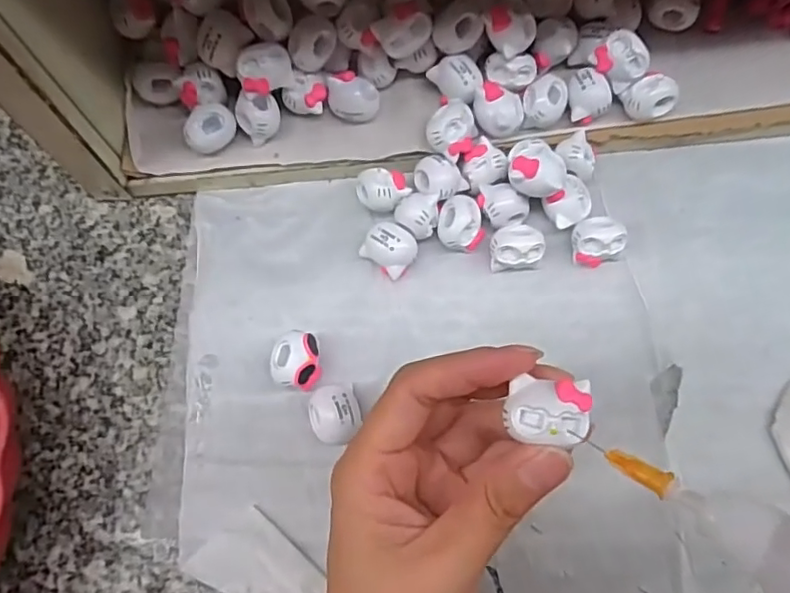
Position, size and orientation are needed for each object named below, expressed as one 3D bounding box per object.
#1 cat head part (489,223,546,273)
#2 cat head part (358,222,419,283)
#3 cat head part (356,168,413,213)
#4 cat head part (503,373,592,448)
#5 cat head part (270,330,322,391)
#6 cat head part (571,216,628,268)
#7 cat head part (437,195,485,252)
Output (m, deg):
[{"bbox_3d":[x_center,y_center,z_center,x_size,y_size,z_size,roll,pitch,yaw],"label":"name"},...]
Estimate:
[{"bbox_3d":[0.057,-0.023,0.276,0.025,0.019,0.016,-6,71,-1],"label":"cat head part"},{"bbox_3d":[-0.002,-0.022,0.278,0.023,0.020,0.022,34,75,12],"label":"cat head part"},{"bbox_3d":[-0.006,-0.050,0.286,0.024,0.020,0.021,-13,71,-3],"label":"cat head part"},{"bbox_3d":[0.046,0.034,0.173,0.024,0.006,0.019,3,71,2],"label":"cat head part"},{"bbox_3d":[-0.044,0.029,0.261,0.021,0.018,0.024,2,71,2],"label":"cat head part"},{"bbox_3d":[0.096,-0.027,0.277,0.023,0.016,0.020,-20,72,-6],"label":"cat head part"},{"bbox_3d":[0.031,-0.035,0.281,0.021,0.020,0.023,-8,71,-2],"label":"cat head part"}]

